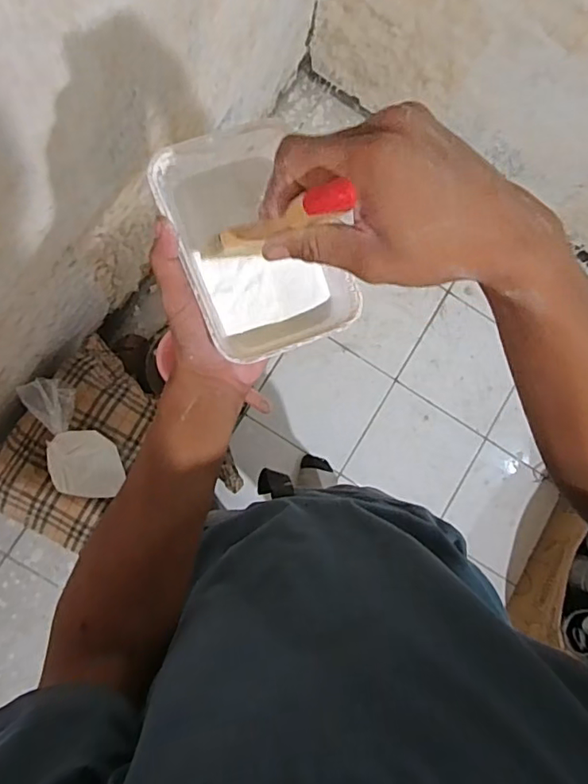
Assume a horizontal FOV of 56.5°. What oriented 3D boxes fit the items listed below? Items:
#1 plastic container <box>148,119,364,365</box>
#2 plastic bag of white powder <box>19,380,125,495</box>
[{"bbox_3d":[-0.030,-0.114,0.428,0.113,0.047,0.172,-23,87,-9],"label":"plastic container"},{"bbox_3d":[-0.392,0.075,0.950,0.103,0.049,0.218,-23,87,-9],"label":"plastic bag of white powder"}]

